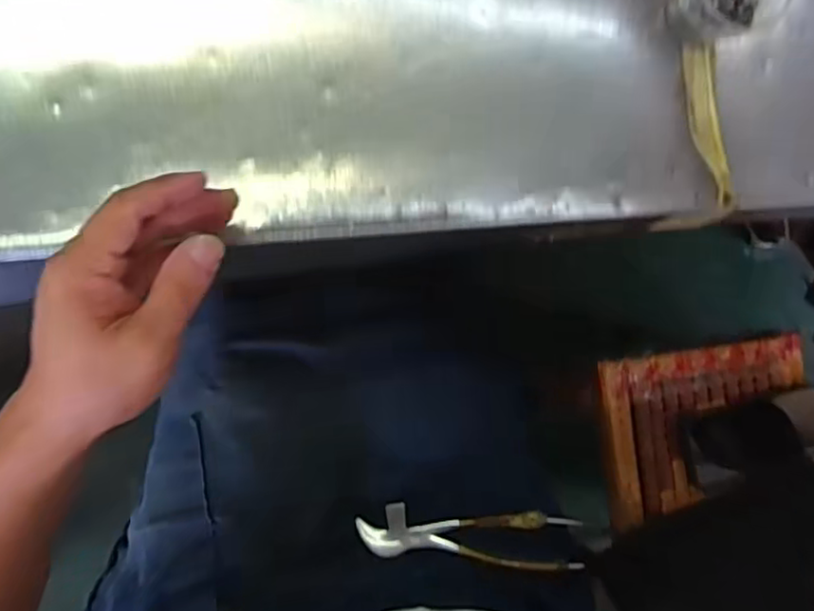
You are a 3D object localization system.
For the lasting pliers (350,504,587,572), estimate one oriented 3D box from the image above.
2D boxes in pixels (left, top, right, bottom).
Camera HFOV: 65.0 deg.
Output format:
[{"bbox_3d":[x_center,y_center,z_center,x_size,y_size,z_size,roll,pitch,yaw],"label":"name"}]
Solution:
[{"bbox_3d":[0.053,0.202,0.559,0.192,0.022,0.045,0,88,8],"label":"lasting pliers"}]

